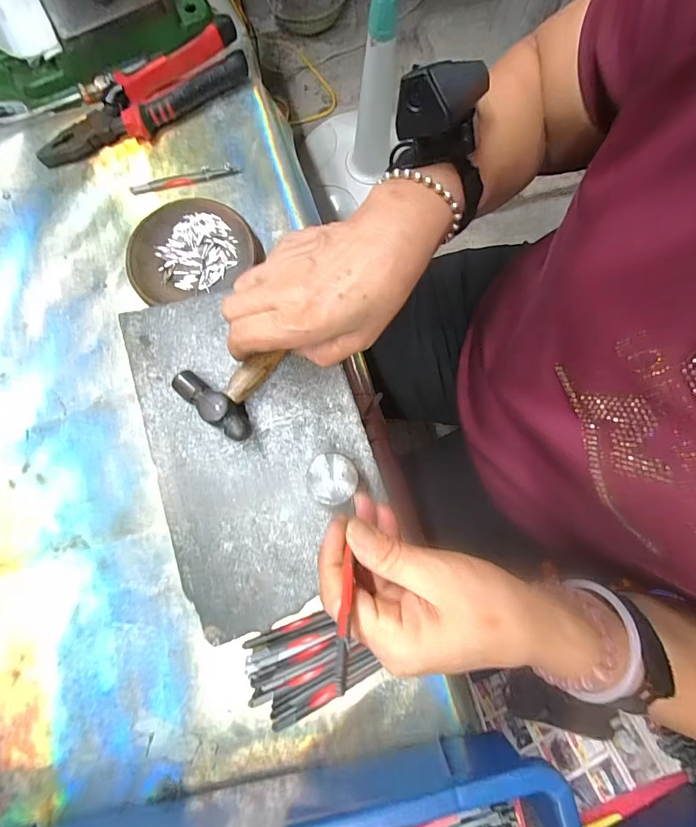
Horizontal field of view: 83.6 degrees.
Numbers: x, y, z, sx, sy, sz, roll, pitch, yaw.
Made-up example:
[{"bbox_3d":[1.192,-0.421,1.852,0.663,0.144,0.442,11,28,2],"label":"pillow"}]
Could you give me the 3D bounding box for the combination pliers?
[{"bbox_3d":[-0.198,-0.303,0.376,0.216,0.031,0.054,-32,82,-6],"label":"combination pliers"}]

